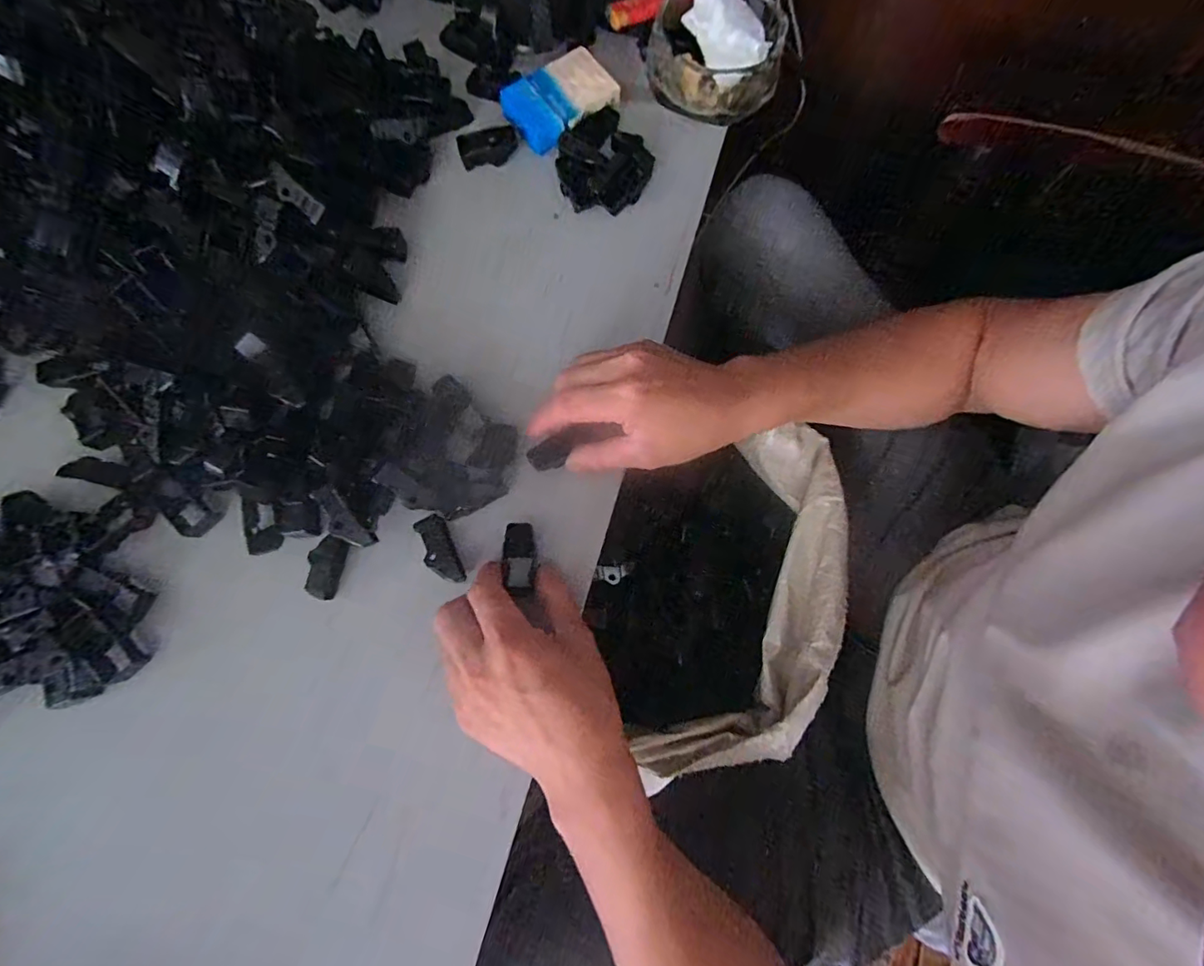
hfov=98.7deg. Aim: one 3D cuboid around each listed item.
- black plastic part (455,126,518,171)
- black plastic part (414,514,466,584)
[{"bbox_3d":[-0.097,-0.288,0.444,0.050,0.012,0.028,-8,76,-3],"label":"black plastic part"},{"bbox_3d":[-0.112,0.047,0.357,0.020,0.004,0.051,-20,74,-24],"label":"black plastic part"}]

